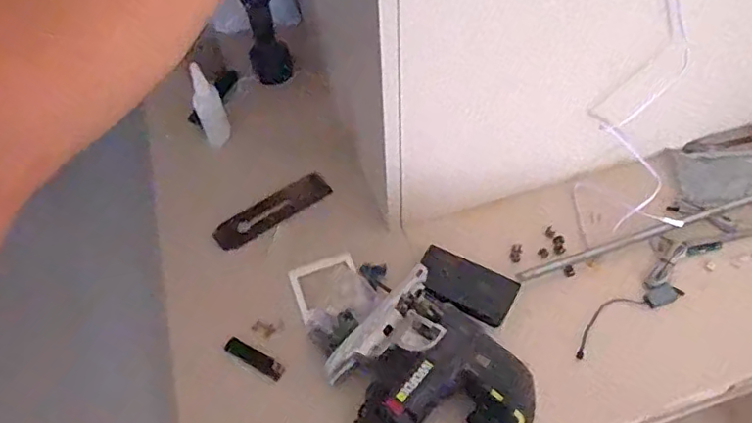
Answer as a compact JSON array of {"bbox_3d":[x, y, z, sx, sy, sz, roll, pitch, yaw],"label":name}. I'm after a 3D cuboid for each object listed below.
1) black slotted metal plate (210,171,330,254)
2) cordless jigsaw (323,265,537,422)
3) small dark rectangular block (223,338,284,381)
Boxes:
[{"bbox_3d":[-0.151,-0.001,0.814,0.175,0.006,0.058,-32,53,-16],"label":"black slotted metal plate"},{"bbox_3d":[0.051,0.195,0.607,0.190,0.068,0.218,-30,57,-19],"label":"cordless jigsaw"},{"bbox_3d":[-0.145,0.176,0.670,0.080,0.014,0.019,23,57,19],"label":"small dark rectangular block"}]

